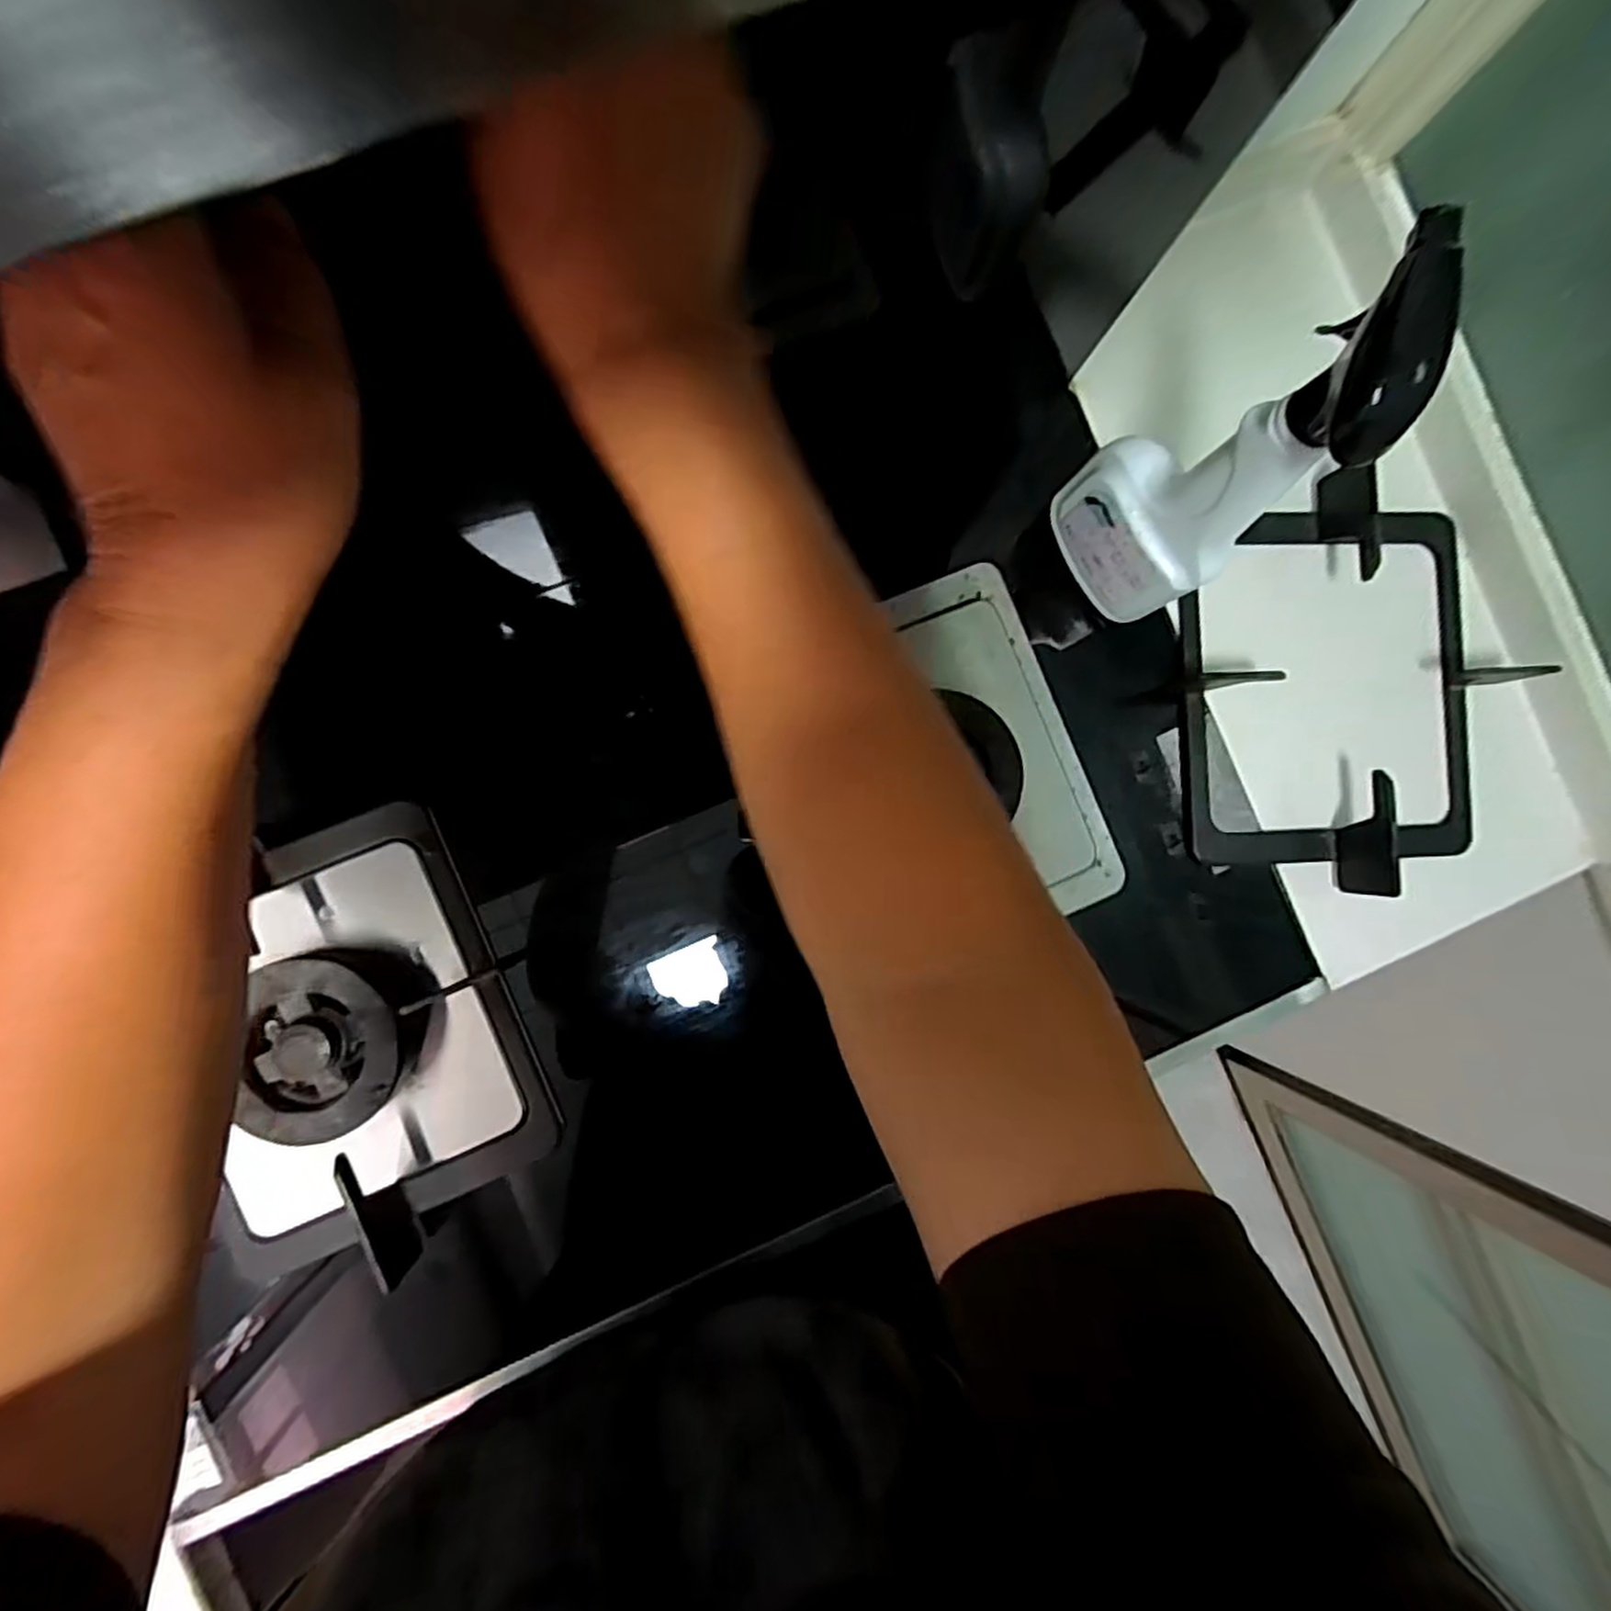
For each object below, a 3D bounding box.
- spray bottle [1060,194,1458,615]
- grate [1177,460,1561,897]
[{"bbox_3d":[0.226,-0.182,0.430,0.058,0.271,0.103,-8,89,-4],"label":"spray bottle"},{"bbox_3d":[0.416,-0.090,0.564,0.262,0.074,0.308,-1,88,-4],"label":"grate"}]

